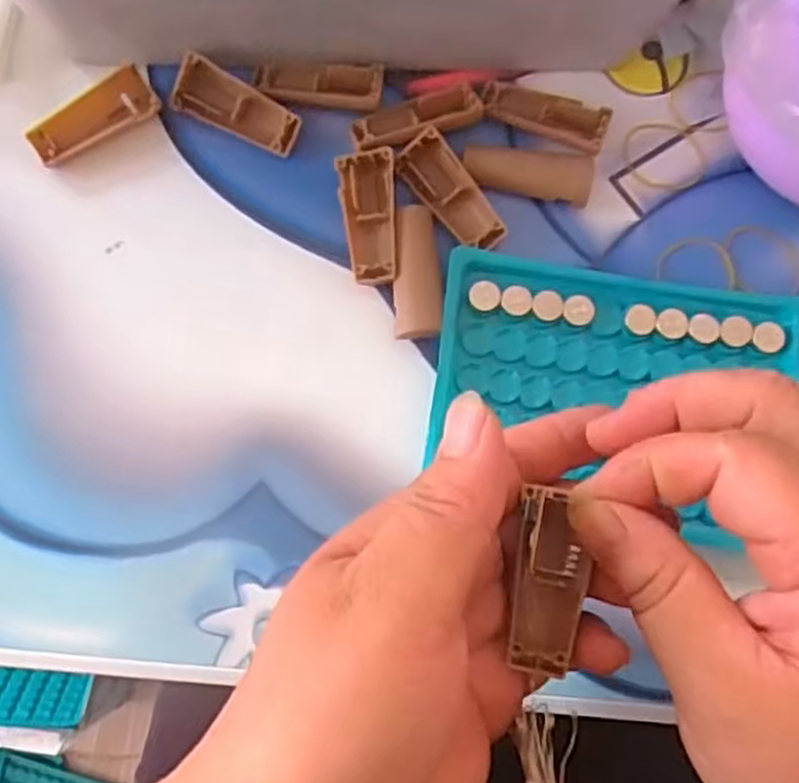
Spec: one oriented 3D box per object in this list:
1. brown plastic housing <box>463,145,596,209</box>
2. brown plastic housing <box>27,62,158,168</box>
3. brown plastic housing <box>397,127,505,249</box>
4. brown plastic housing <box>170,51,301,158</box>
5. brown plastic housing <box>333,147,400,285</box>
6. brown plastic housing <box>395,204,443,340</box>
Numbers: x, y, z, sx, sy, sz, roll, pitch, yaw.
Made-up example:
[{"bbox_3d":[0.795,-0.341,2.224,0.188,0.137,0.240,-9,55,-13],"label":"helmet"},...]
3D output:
[{"bbox_3d":[0.049,-0.083,0.296,0.049,0.007,0.017,7,78,0],"label":"brown plastic housing"},{"bbox_3d":[-0.116,-0.104,0.295,0.048,0.010,0.015,-33,81,-8],"label":"brown plastic housing"},{"bbox_3d":[0.020,-0.074,0.292,0.018,0.006,0.048,-38,82,-8],"label":"brown plastic housing"},{"bbox_3d":[-0.062,-0.108,0.297,0.050,0.012,0.019,28,79,4],"label":"brown plastic housing"},{"bbox_3d":[-0.011,-0.065,0.290,0.021,0.007,0.051,-4,78,-2],"label":"brown plastic housing"},{"bbox_3d":[0.007,-0.044,0.288,0.018,0.008,0.050,2,78,-1],"label":"brown plastic housing"}]

